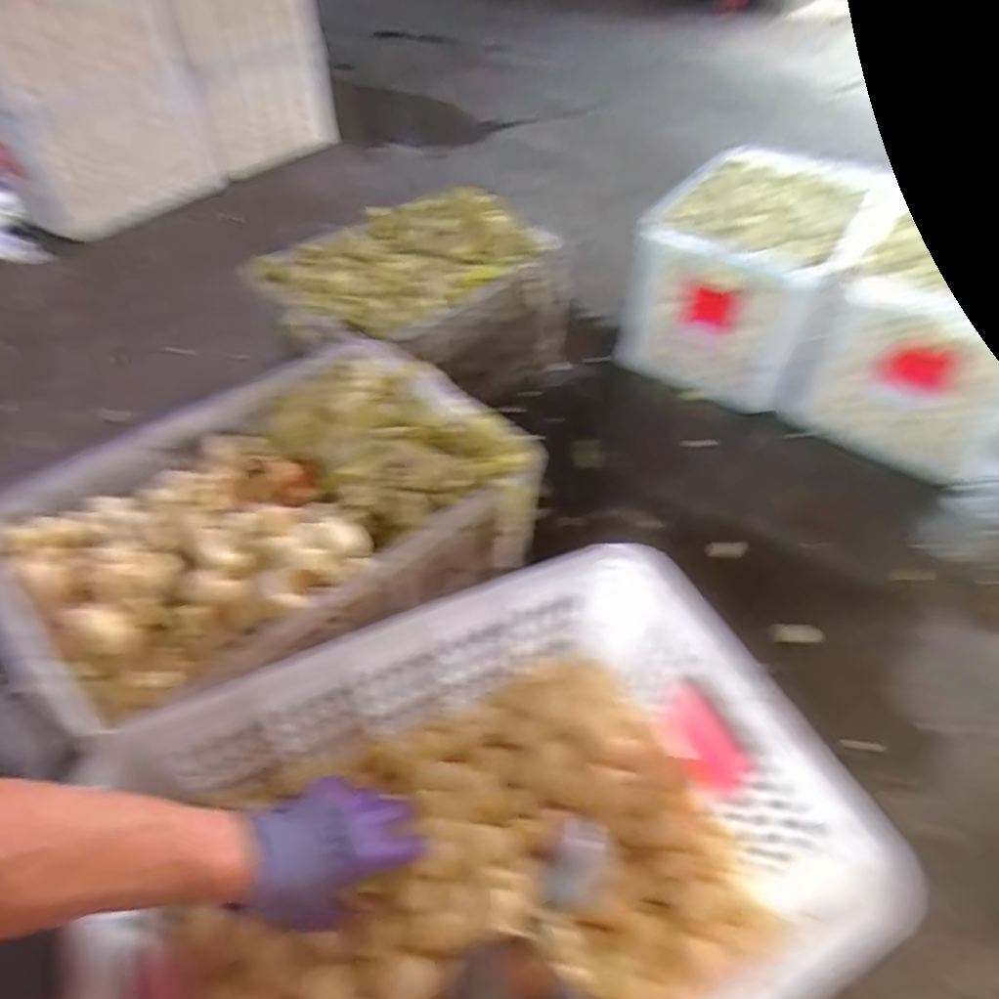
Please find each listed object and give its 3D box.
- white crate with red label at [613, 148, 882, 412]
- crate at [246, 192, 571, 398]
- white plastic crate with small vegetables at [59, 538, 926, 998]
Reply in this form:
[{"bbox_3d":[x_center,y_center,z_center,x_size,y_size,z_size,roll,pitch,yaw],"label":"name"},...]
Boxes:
[{"bbox_3d":[0.528,-0.487,1.335,0.367,0.310,0.490,22,51,17],"label":"white crate with red label"},{"bbox_3d":[-0.155,-0.357,1.186,0.349,0.280,0.507,36,56,27],"label":"crate"},{"bbox_3d":[-0.021,0.281,0.504,0.518,0.180,0.355,-18,51,-17],"label":"white plastic crate with small vegetables"}]

